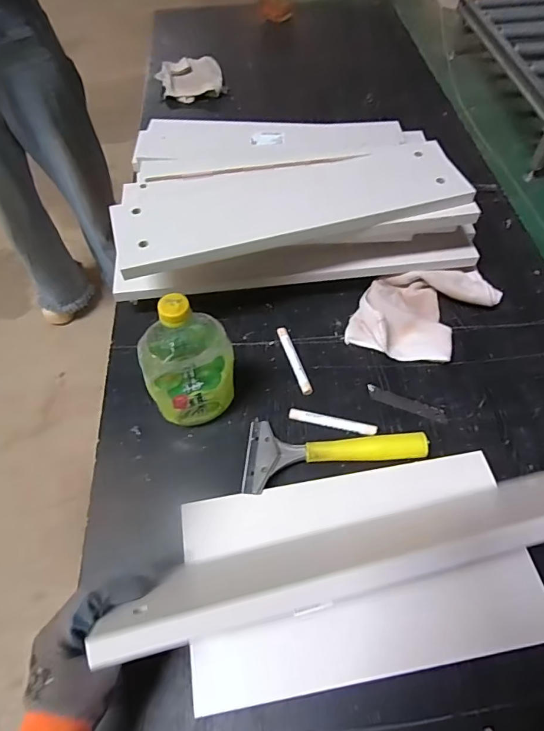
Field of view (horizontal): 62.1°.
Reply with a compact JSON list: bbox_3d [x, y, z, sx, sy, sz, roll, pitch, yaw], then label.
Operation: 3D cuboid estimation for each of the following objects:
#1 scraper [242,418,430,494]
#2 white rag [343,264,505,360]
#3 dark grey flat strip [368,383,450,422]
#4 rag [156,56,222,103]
[{"bbox_3d":[0.073,0.107,0.525,0.206,0.028,0.092,3,57,3],"label":"scraper"},{"bbox_3d":[0.213,-0.085,0.641,0.142,0.032,0.204,37,65,22],"label":"white rag"},{"bbox_3d":[0.171,0.048,0.578,0.101,0.004,0.019,20,59,14],"label":"dark grey flat strip"},{"bbox_3d":[-0.184,-0.654,1.030,0.135,0.033,0.148,-5,57,-2],"label":"rag"}]

